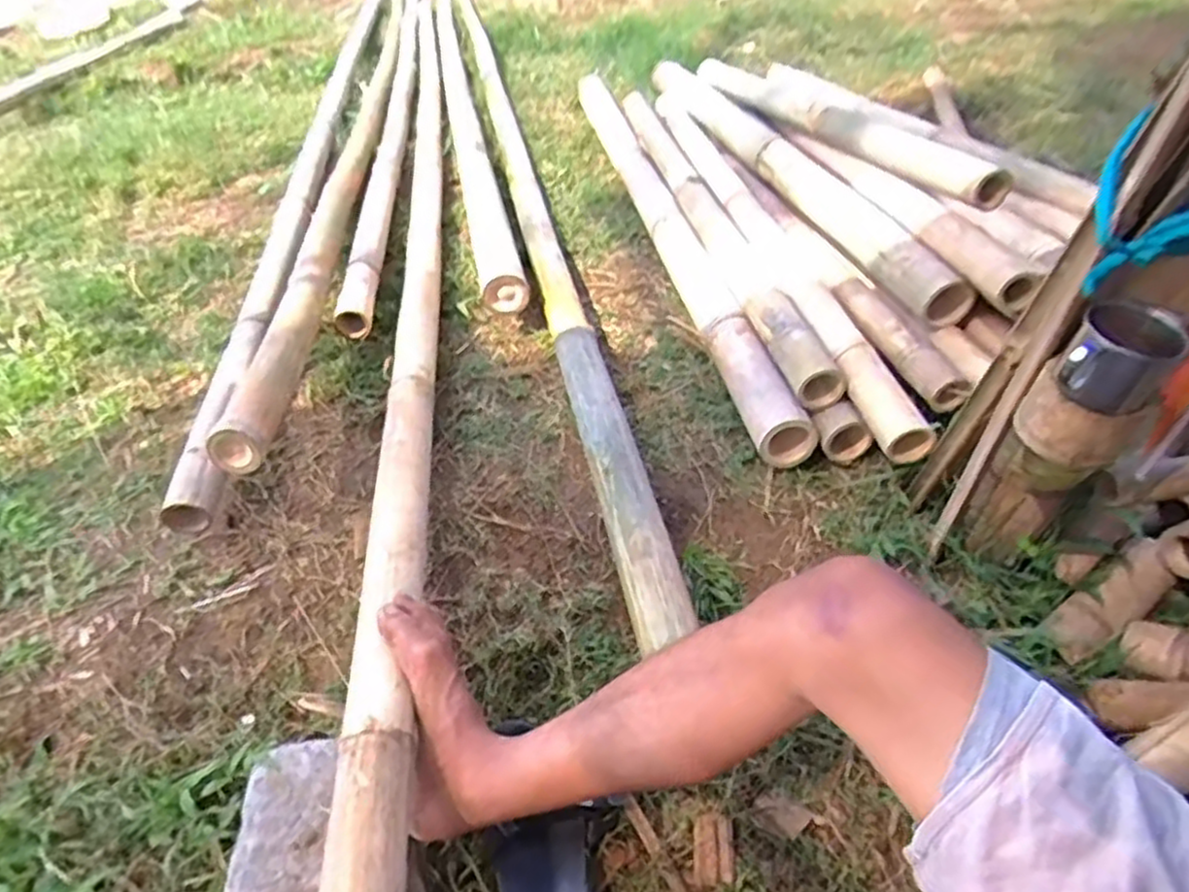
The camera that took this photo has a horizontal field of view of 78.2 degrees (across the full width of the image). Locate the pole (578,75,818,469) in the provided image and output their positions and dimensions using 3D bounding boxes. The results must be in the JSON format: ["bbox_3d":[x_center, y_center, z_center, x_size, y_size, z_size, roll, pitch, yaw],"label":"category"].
[{"bbox_3d":[0.120,-0.563,1.655,0.083,0.090,1.772,-12,41,-2],"label":"pole"}]

